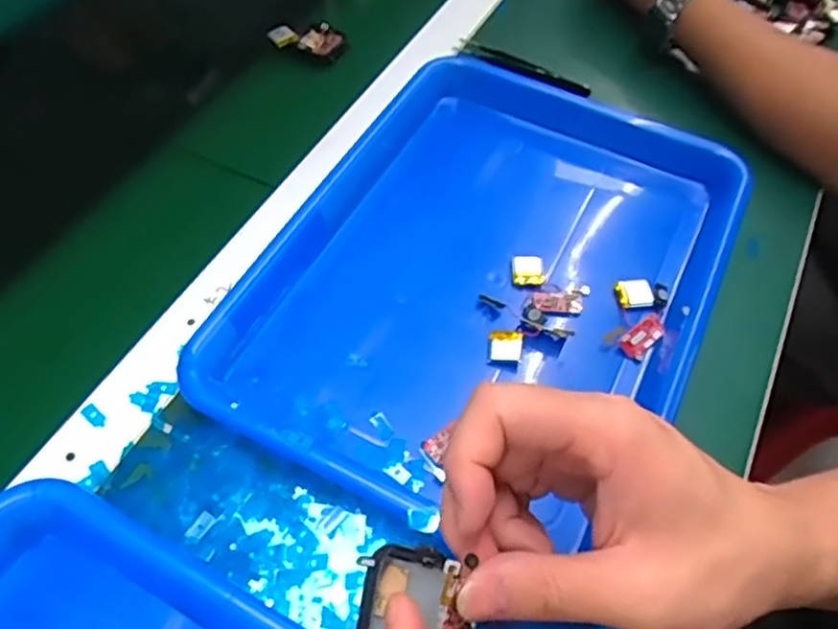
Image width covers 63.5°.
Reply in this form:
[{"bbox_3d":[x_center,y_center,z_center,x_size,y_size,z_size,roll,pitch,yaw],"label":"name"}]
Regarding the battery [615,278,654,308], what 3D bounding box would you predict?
[{"bbox_3d":[0.138,-0.014,0.431,0.020,0.006,0.020,-6,56,-7],"label":"battery"}]

